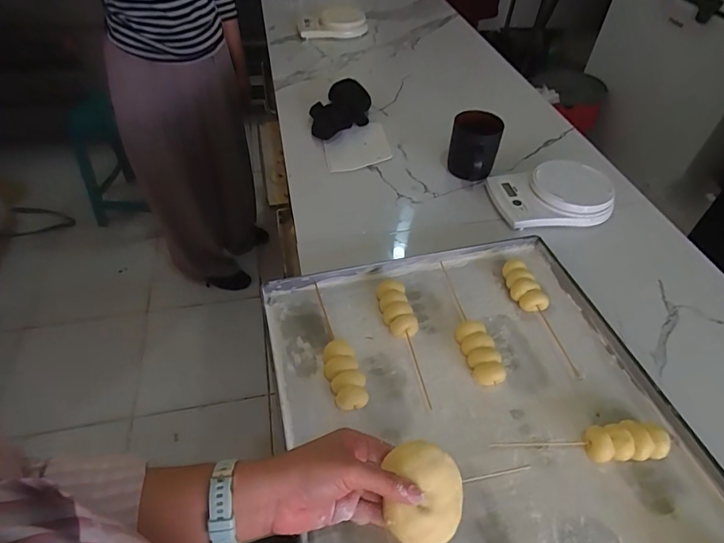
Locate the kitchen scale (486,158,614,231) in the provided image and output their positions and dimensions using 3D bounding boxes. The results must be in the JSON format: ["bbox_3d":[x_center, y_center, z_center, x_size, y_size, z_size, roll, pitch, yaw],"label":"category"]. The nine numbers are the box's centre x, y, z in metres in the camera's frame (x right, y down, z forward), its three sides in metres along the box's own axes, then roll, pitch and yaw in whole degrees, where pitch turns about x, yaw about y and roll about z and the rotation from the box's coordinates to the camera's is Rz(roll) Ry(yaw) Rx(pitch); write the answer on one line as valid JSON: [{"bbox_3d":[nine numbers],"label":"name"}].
[{"bbox_3d":[0.303,-0.129,0.721,0.177,0.048,0.127,-3,48,-4],"label":"kitchen scale"}]

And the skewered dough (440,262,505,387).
[{"bbox_3d":[0.128,0.058,0.558,0.036,0.027,0.185,-10,48,-10],"label":"skewered dough"}]

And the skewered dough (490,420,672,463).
[{"bbox_3d":[0.224,0.175,0.453,0.168,0.026,0.036,-2,47,-3],"label":"skewered dough"}]

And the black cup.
[{"bbox_3d":[0.188,-0.206,0.755,0.078,0.105,0.083,9,48,7],"label":"black cup"}]

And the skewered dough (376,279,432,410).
[{"bbox_3d":[0.055,0.078,0.536,0.035,0.027,0.164,-11,49,-11],"label":"skewered dough"}]

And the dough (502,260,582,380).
[{"bbox_3d":[0.226,0.053,0.565,0.035,0.027,0.169,-10,48,-10],"label":"dough"}]

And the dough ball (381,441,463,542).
[{"bbox_3d":[0.050,0.176,0.353,0.058,0.026,0.074,5,74,-7],"label":"dough ball"}]

